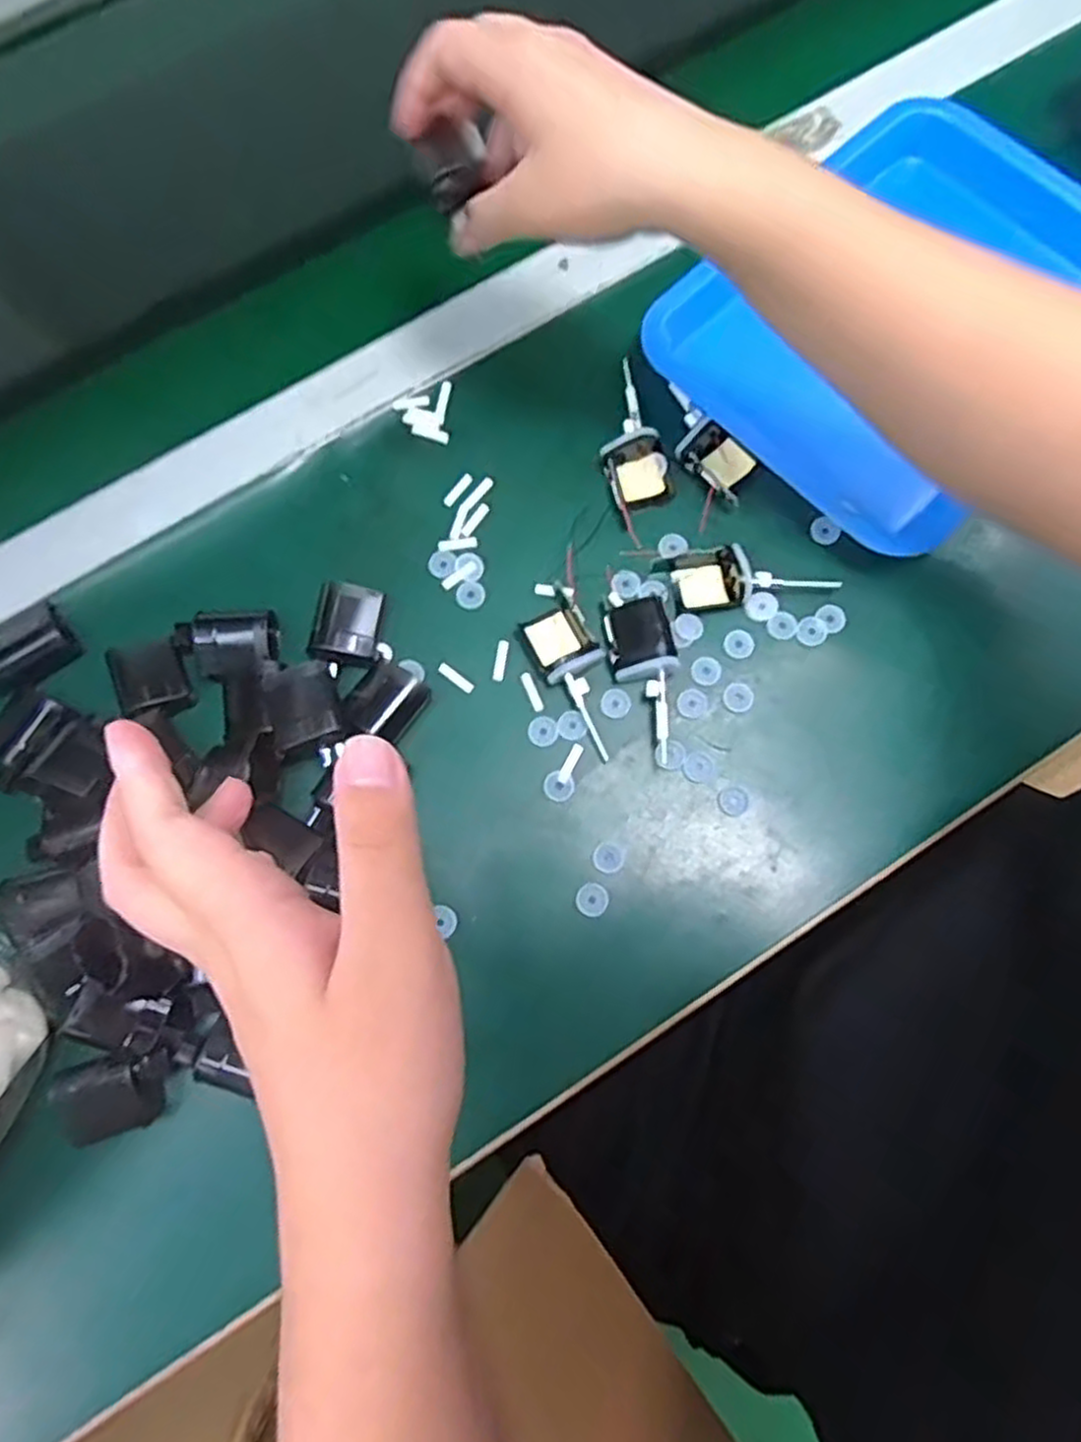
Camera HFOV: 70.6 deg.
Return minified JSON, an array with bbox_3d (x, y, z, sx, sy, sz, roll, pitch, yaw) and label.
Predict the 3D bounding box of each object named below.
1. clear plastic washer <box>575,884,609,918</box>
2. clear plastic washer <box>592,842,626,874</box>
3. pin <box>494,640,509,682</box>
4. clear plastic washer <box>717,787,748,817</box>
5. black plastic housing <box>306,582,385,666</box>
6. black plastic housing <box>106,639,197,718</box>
[{"bbox_3d":[0.028,0.097,0.413,0.017,0.004,0.017,0,77,0],"label":"clear plastic washer"},{"bbox_3d":[0.037,0.074,0.414,0.016,0.004,0.016,0,77,0],"label":"clear plastic washer"},{"bbox_3d":[-0.023,-0.036,0.447,0.007,0.004,0.025,7,77,2],"label":"pin"},{"bbox_3d":[0.107,0.045,0.425,0.016,0.004,0.016,0,77,0],"label":"clear plastic washer"},{"bbox_3d":[-0.111,-0.055,0.442,0.035,0.023,0.048,9,77,2],"label":"black plastic housing"},{"bbox_3d":[-0.220,-0.025,0.430,0.035,0.014,0.044,-25,78,-5],"label":"black plastic housing"}]

